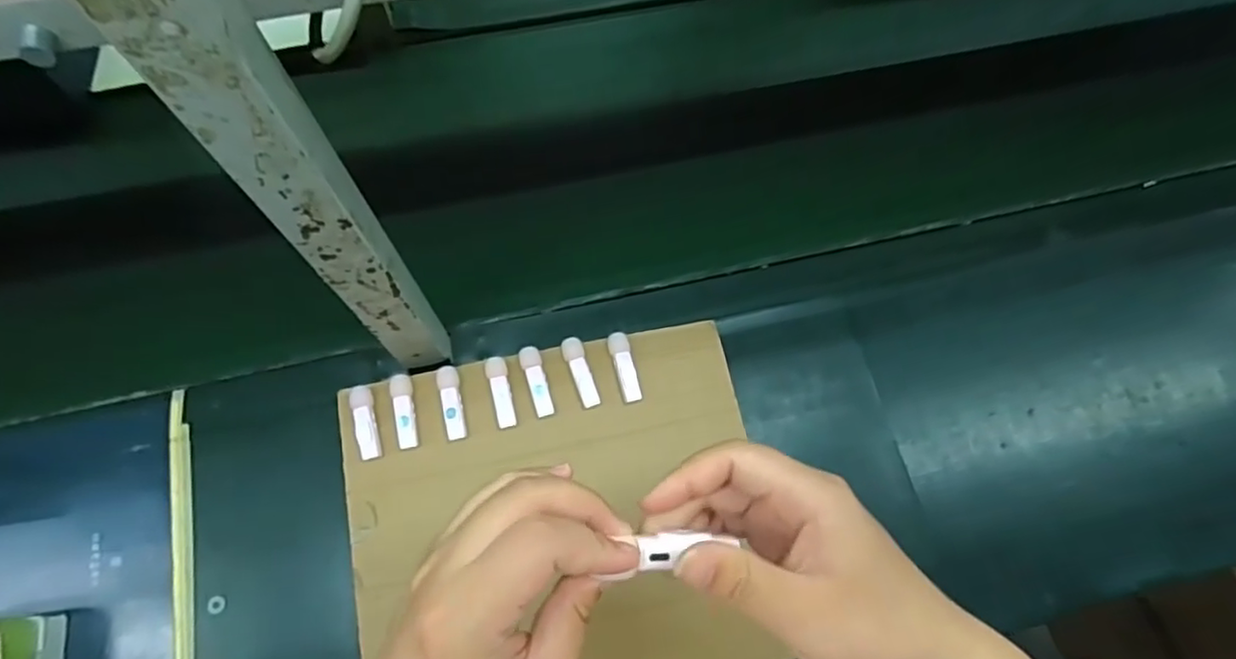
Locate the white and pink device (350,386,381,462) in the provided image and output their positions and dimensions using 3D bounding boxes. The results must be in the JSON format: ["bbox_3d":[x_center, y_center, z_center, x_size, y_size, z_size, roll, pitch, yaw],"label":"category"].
[{"bbox_3d":[-0.217,0.080,0.558,0.019,0.010,0.063,-12,69,-8],"label":"white and pink device"}]

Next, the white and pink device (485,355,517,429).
[{"bbox_3d":[-0.103,0.055,0.573,0.018,0.012,0.062,-11,69,-8],"label":"white and pink device"}]

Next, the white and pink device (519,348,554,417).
[{"bbox_3d":[-0.073,0.046,0.578,0.018,0.009,0.063,-15,70,-9],"label":"white and pink device"}]

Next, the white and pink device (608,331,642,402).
[{"bbox_3d":[0.006,0.033,0.589,0.019,0.011,0.063,-11,69,-8],"label":"white and pink device"}]

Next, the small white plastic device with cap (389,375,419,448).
[{"bbox_3d":[-0.186,0.071,0.562,0.018,0.013,0.063,-10,69,-8],"label":"small white plastic device with cap"}]

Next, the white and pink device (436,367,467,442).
[{"bbox_3d":[-0.145,0.064,0.566,0.018,0.010,0.065,-11,69,-8],"label":"white and pink device"}]

